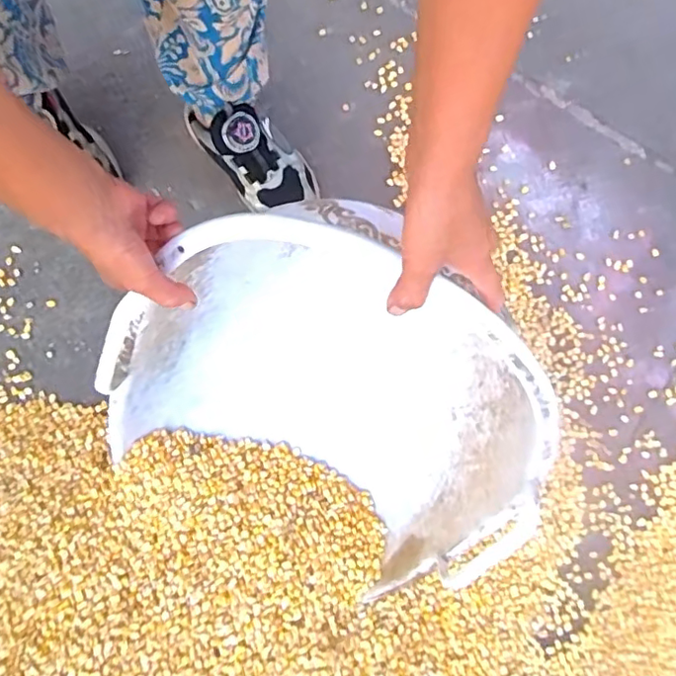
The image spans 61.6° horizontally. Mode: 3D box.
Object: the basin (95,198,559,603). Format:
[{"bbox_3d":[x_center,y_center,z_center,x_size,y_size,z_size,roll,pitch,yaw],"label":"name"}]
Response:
[{"bbox_3d":[-0.023,0.080,0.558,0.386,0.204,0.385,1,102,7],"label":"basin"}]

